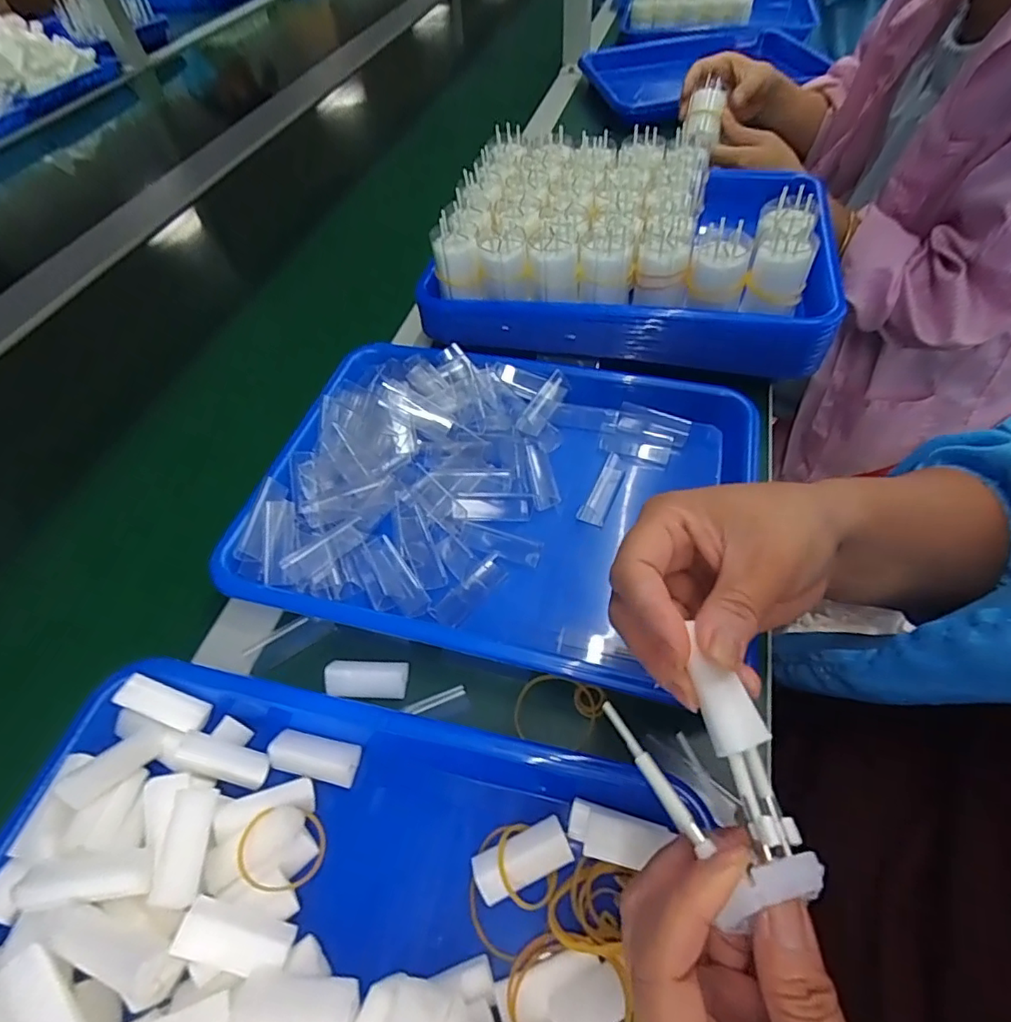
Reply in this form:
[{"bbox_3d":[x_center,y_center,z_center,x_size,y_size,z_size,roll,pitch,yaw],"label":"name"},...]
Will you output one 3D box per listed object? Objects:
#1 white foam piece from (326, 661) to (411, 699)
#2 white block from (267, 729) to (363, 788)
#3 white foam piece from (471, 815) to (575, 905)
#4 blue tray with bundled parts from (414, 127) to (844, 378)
[{"bbox_3d":[-0.081,0.097,0.323,0.047,0.010,0.021,5,53,-10],"label":"white foam piece"},{"bbox_3d":[-0.101,0.131,0.296,0.046,0.016,0.020,8,55,11],"label":"white block"},{"bbox_3d":[0.008,0.164,0.262,0.046,0.017,0.020,-22,55,-11],"label":"white foam piece"},{"bbox_3d":[0.104,-0.244,0.493,0.327,0.080,0.243,6,55,10],"label":"blue tray with bundled parts"}]

